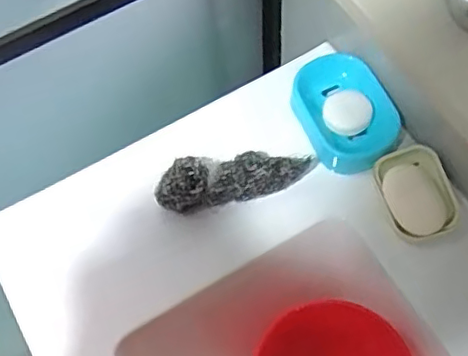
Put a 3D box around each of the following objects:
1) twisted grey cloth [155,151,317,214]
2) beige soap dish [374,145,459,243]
[{"bbox_3d":[0.001,-0.002,0.693,0.181,0.053,0.058,-12,65,-7],"label":"twisted grey cloth"},{"bbox_3d":[0.208,0.017,0.675,0.074,0.020,0.106,-14,66,-8],"label":"beige soap dish"}]

